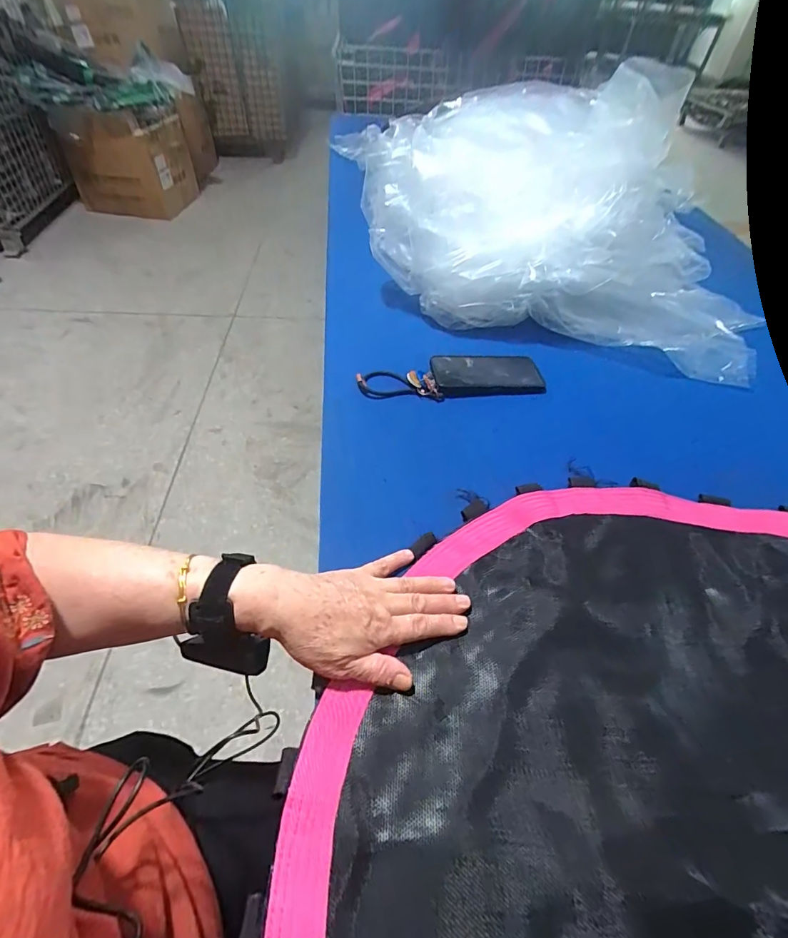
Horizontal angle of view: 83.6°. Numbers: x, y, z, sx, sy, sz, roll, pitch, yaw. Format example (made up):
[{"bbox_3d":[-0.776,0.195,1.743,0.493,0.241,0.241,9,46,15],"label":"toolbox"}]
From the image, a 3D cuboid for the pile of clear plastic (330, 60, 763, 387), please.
[{"bbox_3d":[0.275,-0.412,0.701,0.677,0.298,0.325,11,51,7],"label":"pile of clear plastic"}]

